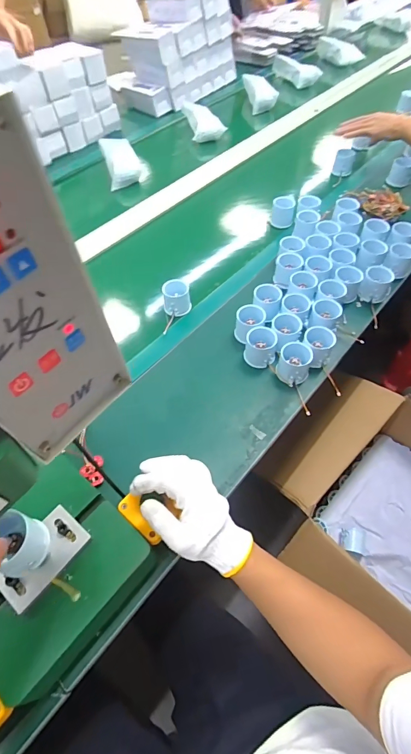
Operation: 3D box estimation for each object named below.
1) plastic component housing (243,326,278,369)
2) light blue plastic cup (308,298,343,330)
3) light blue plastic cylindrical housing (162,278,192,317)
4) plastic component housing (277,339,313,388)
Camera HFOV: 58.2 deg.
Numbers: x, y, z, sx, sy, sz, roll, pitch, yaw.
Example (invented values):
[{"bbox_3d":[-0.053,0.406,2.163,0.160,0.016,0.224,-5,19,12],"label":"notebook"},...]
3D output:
[{"bbox_3d":[0.096,-0.050,0.647,0.056,0.052,0.055,8,56,8],"label":"plastic component housing"},{"bbox_3d":[0.218,-0.109,0.678,0.050,0.056,0.045,14,57,12],"label":"light blue plastic cup"},{"bbox_3d":[-0.056,-0.157,0.727,0.051,0.050,0.046,-4,55,0],"label":"light blue plastic cylindrical housing"},{"bbox_3d":[0.150,-0.022,0.624,0.051,0.058,0.057,13,56,11],"label":"plastic component housing"}]

